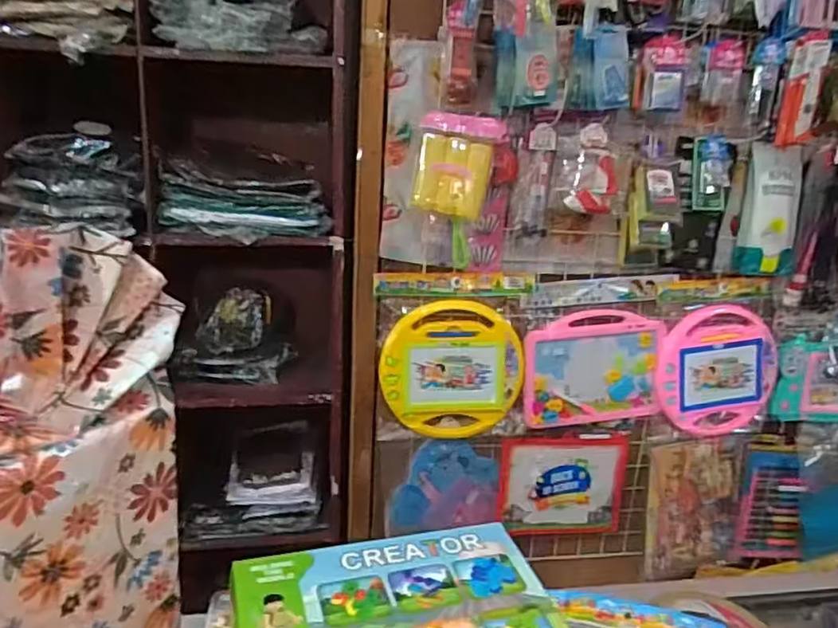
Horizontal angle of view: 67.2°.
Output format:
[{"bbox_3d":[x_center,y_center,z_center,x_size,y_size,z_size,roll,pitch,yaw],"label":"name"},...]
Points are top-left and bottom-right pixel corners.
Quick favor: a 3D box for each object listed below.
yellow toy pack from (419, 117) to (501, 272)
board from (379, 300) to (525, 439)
[{"bbox_3d":[0.067,-0.257,1.097,0.144,0.165,0.057,7,15,14],"label":"yellow toy pack"},{"bbox_3d":[0.066,0.115,1.255,0.277,0.266,0.026,3,14,-4],"label":"board"}]

